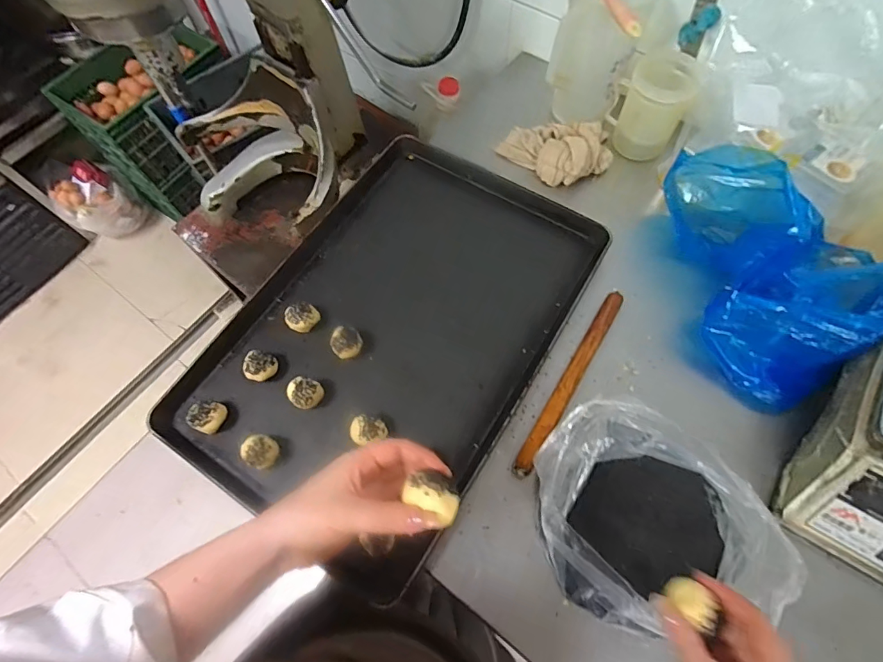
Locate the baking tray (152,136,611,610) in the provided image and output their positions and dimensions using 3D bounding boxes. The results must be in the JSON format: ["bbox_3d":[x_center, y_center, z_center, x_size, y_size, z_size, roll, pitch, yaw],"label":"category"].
[{"bbox_3d":[-0.063,-0.010,0.652,0.408,0.049,0.603,31,70,14],"label":"baking tray"}]

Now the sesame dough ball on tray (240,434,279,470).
[{"bbox_3d":[-0.229,0.156,0.571,0.040,0.039,0.038,-1,66,1],"label":"sesame dough ball on tray"}]

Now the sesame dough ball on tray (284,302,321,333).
[{"bbox_3d":[-0.203,-0.019,0.649,0.047,0.034,0.046,36,72,16],"label":"sesame dough ball on tray"}]

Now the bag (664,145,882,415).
[{"bbox_3d":[0.444,-0.098,0.591,0.208,0.147,0.368,-8,66,-2],"label":"bag"}]

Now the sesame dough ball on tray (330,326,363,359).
[{"bbox_3d":[-0.133,0.019,0.630,0.041,0.038,0.046,-39,71,-15],"label":"sesame dough ball on tray"}]

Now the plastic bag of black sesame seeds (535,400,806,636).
[{"bbox_3d":[0.231,0.204,0.498,0.233,0.089,0.248,-12,66,-4],"label":"plastic bag of black sesame seeds"}]

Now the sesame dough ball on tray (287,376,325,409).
[{"bbox_3d":[-0.182,0.086,0.600,0.044,0.044,0.045,16,68,9],"label":"sesame dough ball on tray"}]

